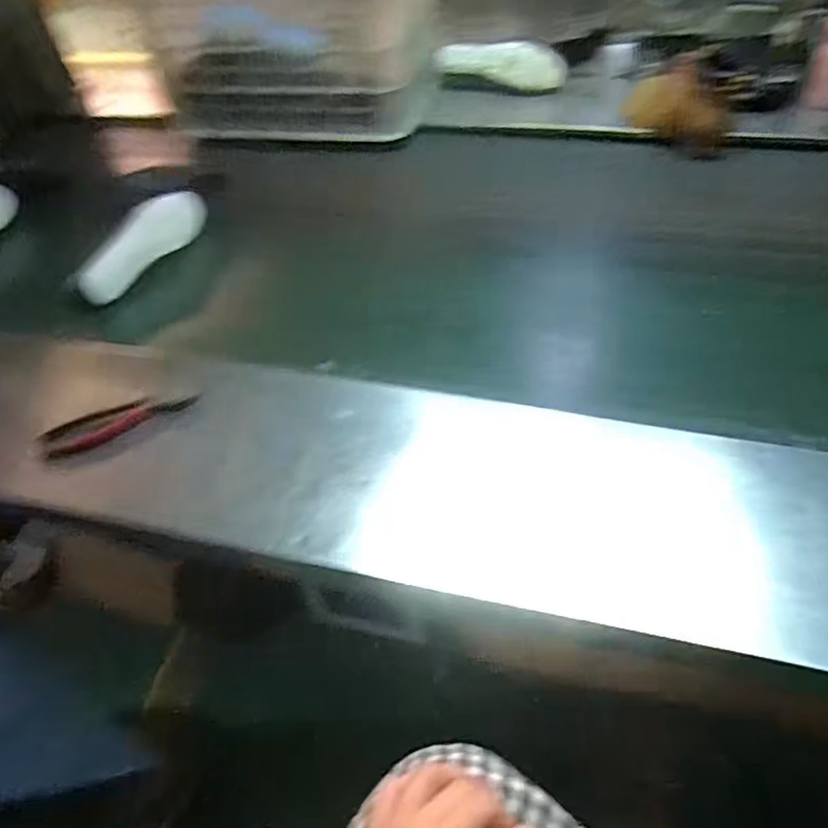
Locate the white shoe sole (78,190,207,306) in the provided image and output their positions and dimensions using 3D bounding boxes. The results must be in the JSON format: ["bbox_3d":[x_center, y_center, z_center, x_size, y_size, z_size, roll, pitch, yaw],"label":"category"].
[{"bbox_3d":[-0.437,-0.280,1.033,0.019,0.090,0.269,17,53,19],"label":"white shoe sole"}]

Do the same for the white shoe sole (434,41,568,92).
[{"bbox_3d":[0.179,-0.724,1.320,0.261,0.070,0.050,0,49,5],"label":"white shoe sole"}]

